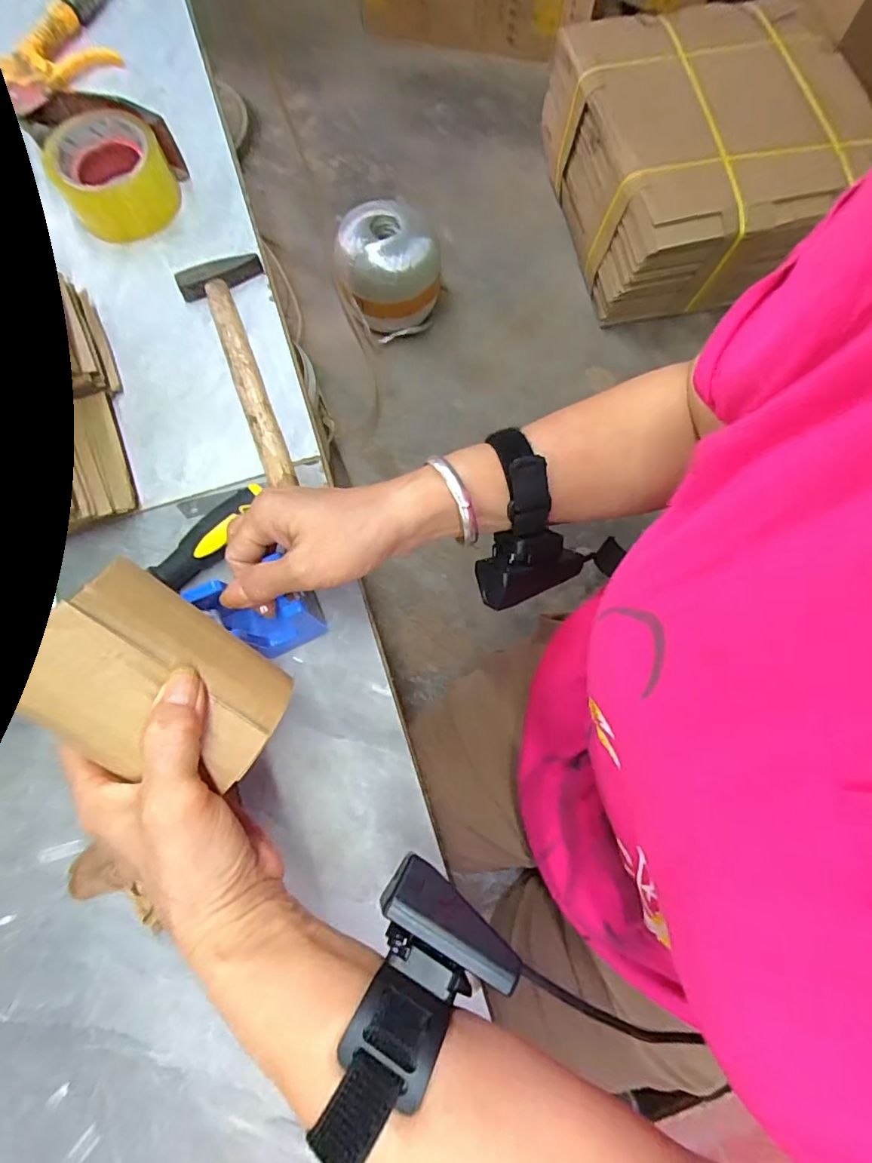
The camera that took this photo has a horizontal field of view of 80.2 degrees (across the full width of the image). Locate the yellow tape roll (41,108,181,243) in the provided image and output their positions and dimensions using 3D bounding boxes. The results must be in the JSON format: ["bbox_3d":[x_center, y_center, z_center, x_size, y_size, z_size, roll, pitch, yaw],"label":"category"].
[{"bbox_3d":[-0.298,-0.378,0.483,0.095,0.057,0.095,0,75,1],"label":"yellow tape roll"}]

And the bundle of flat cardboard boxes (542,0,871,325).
[{"bbox_3d":[0.650,-0.976,1.221,0.649,0.346,0.575,-20,75,-5],"label":"bundle of flat cardboard boxes"}]

